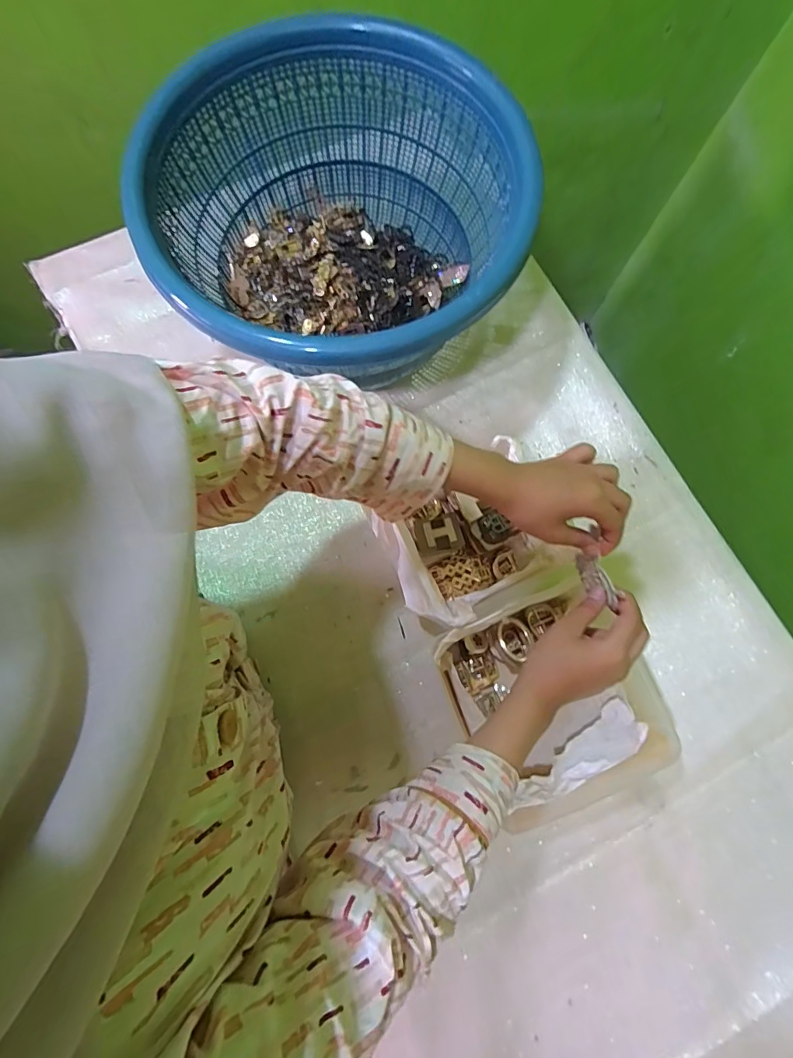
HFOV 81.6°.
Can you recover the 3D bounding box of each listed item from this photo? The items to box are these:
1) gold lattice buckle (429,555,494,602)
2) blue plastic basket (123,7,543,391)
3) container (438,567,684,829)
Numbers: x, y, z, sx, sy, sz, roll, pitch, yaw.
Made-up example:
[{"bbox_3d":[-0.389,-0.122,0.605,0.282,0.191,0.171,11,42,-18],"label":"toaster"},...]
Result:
[{"bbox_3d":[0.074,0.052,0.519,0.062,0.017,0.046,-20,77,-4],"label":"gold lattice buckle"},{"bbox_3d":[-0.051,-0.312,0.502,0.352,0.177,0.367,0,77,-2],"label":"blue plastic basket"},{"bbox_3d":[0.166,0.166,0.475,0.203,0.090,0.195,-21,78,-4],"label":"container"}]

